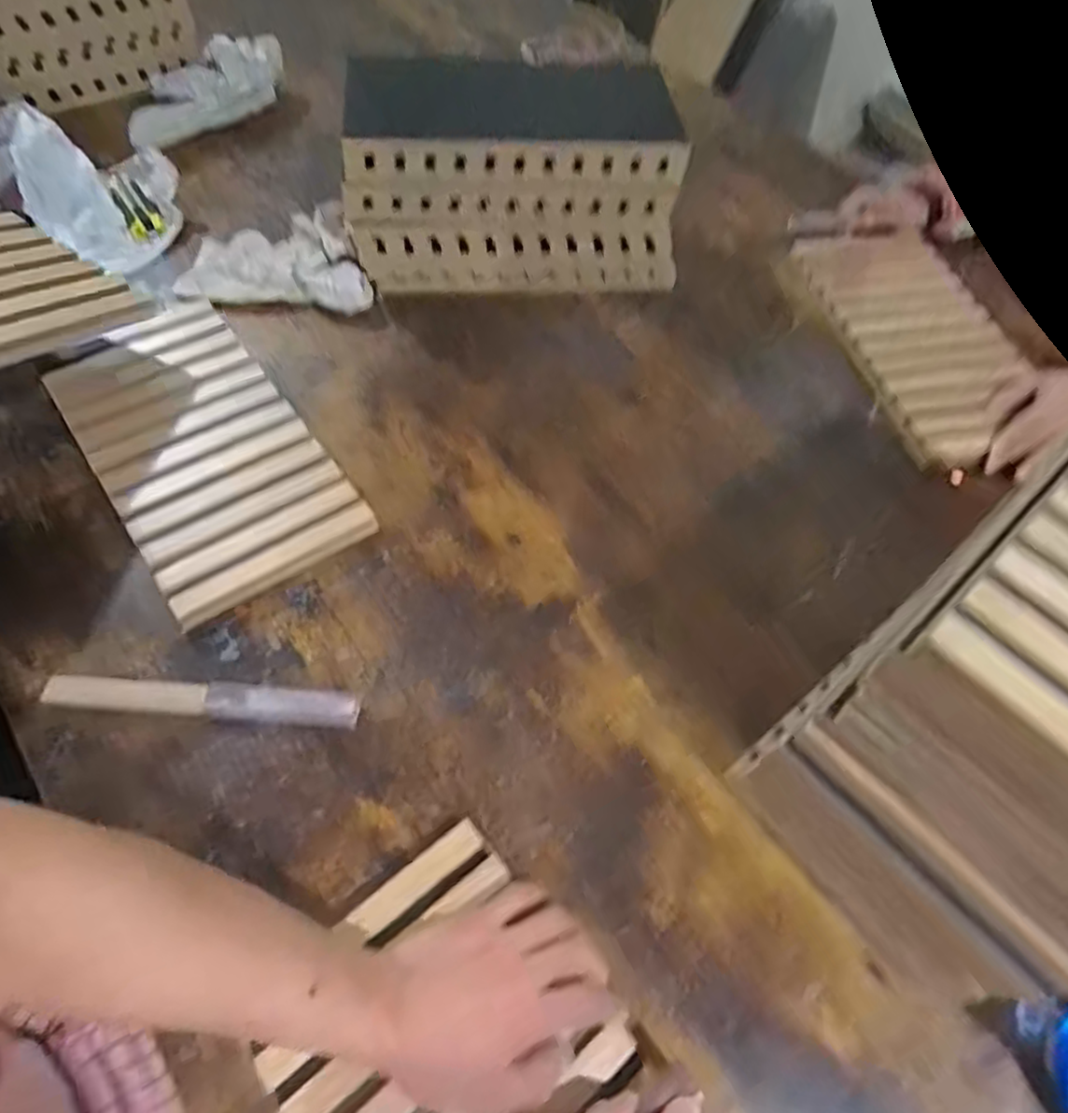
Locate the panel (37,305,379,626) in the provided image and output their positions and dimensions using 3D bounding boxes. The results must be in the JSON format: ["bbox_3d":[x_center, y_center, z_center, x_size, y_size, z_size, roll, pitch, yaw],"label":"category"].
[{"bbox_3d":[-0.325,-0.113,0.679,0.184,0.031,0.364,-32,65,-21],"label":"panel"}]

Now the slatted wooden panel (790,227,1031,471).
[{"bbox_3d":[0.463,-0.269,0.838,0.195,0.021,0.370,-11,59,-11],"label":"slatted wooden panel"}]

